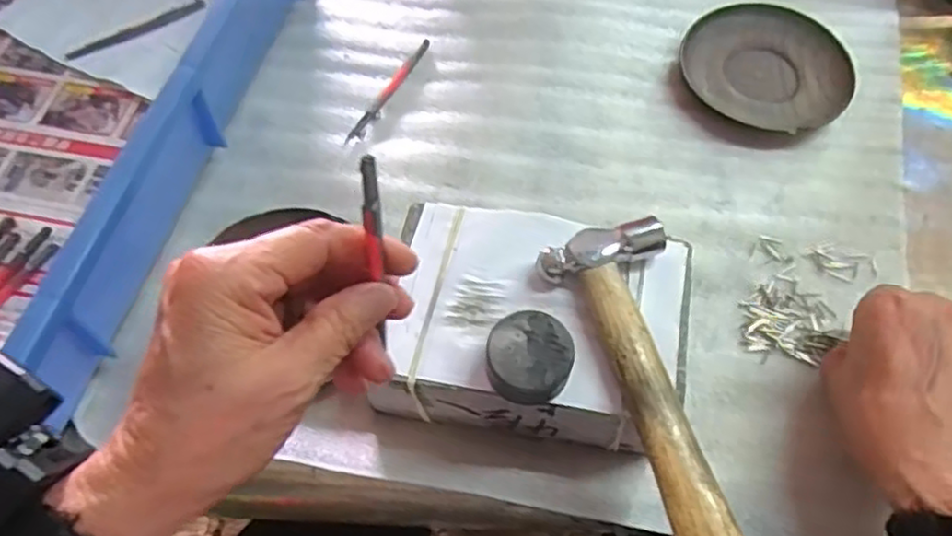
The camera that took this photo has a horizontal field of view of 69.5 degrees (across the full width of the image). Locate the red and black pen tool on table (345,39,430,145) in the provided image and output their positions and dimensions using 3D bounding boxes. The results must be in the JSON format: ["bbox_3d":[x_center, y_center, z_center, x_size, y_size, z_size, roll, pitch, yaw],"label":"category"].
[{"bbox_3d":[-0.060,-0.123,0.476,0.010,0.004,0.108,22,62,12],"label":"red and black pen tool on table"}]

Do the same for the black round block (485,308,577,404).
[{"bbox_3d":[0.023,0.041,0.305,0.036,0.021,0.038,0,59,-1],"label":"black round block"}]

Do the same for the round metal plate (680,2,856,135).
[{"bbox_3d":[0.205,-0.144,0.484,0.113,0.016,0.113,0,59,-1],"label":"round metal plate"}]

